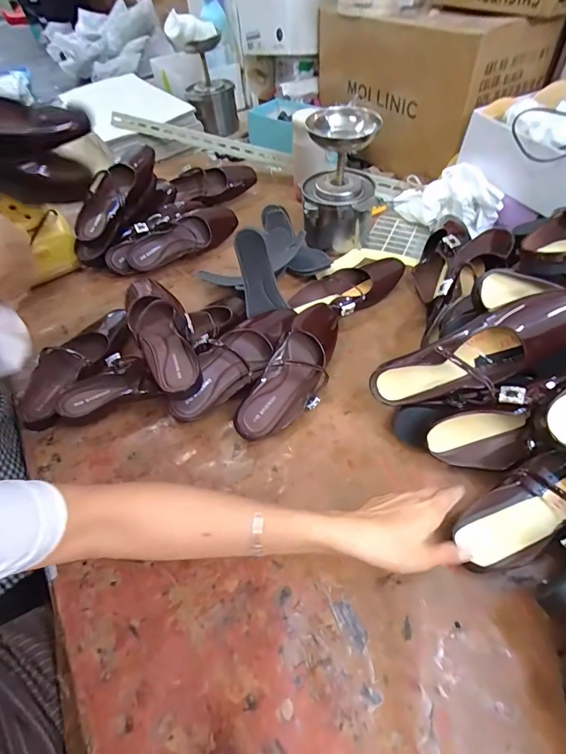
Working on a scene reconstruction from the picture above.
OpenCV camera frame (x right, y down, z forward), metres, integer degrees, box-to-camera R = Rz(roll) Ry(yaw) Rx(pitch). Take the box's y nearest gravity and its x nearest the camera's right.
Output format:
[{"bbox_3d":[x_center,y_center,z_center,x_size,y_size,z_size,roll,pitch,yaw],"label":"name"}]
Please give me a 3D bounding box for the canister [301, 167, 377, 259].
[{"bbox_3d":[0.108,-0.323,0.764,0.133,0.121,0.118,0,51,7],"label":"canister"}]

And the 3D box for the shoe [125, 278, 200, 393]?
[{"bbox_3d":[-0.174,-0.065,0.553,0.074,0.054,0.216,-28,54,-15],"label":"shoe"}]

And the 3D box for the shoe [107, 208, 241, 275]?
[{"bbox_3d":[-0.221,-0.282,0.795,0.280,0.065,0.069,-26,53,-14],"label":"shoe"}]

